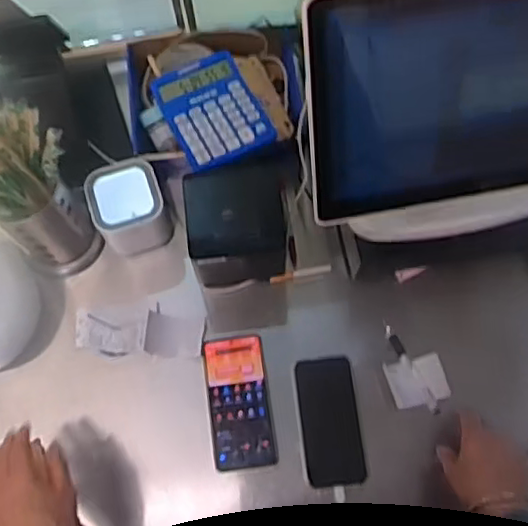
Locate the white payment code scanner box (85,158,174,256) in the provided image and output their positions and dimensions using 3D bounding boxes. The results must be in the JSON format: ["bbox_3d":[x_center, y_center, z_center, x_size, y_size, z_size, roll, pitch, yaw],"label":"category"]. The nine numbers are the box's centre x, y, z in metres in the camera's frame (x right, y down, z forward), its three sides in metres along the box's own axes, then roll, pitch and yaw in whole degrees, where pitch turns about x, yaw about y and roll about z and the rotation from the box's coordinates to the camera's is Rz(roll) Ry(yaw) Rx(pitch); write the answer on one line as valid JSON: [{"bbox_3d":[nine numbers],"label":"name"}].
[{"bbox_3d":[-0.178,-0.074,0.829,0.094,0.091,0.099,-20,73,-5],"label":"white payment code scanner box"}]

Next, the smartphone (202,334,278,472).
[{"bbox_3d":[-0.031,0.174,0.795,0.077,0.006,0.166,-8,72,-1],"label":"smartphone"}]

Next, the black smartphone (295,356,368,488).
[{"bbox_3d":[0.084,0.199,0.791,0.074,0.006,0.155,-7,79,2],"label":"black smartphone"}]

